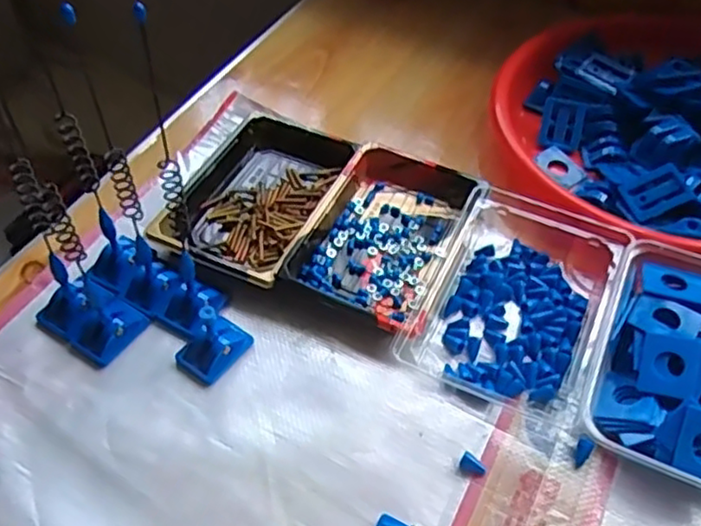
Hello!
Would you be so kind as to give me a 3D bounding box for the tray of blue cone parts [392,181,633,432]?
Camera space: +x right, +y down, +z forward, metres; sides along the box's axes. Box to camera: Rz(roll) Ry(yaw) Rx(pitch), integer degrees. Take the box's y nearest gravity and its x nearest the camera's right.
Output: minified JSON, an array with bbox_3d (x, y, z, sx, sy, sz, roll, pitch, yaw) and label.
[{"bbox_3d":[0.121,0.016,0.478,0.120,0.033,0.173,21,53,16],"label":"tray of blue cone parts"}]

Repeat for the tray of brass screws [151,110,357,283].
[{"bbox_3d":[-0.071,-0.055,0.539,0.104,0.023,0.167,20,53,15],"label":"tray of brass screws"}]

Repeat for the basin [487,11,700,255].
[{"bbox_3d":[0.275,-0.121,0.578,0.289,0.052,0.275,0,50,0],"label":"basin"}]

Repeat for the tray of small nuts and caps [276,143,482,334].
[{"bbox_3d":[0.027,-0.024,0.510,0.104,0.031,0.160,19,53,15],"label":"tray of small nuts and caps"}]

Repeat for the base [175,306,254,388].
[{"bbox_3d":[-0.091,0.052,0.446,0.031,0.028,0.045,31,57,23],"label":"base"}]

